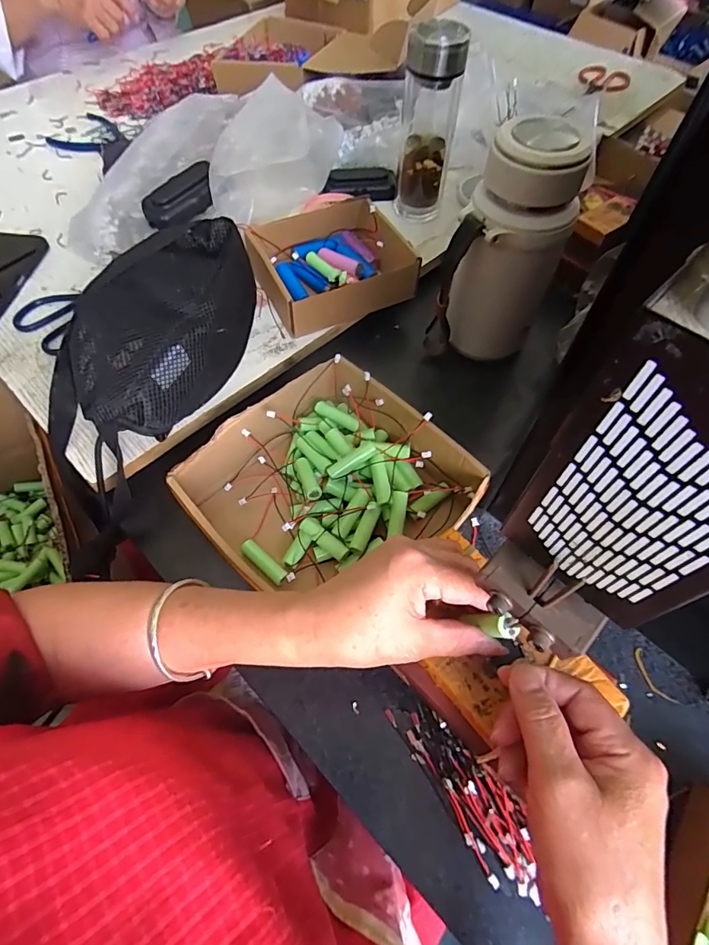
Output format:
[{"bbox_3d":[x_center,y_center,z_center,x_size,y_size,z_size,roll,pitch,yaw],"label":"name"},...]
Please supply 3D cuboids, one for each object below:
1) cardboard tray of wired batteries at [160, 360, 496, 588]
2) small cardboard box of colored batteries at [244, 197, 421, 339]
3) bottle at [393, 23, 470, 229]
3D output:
[{"bbox_3d":[-0.029,0.011,0.426,0.213,0.068,0.184,-35,66,-19],"label":"cardboard tray of wired batteries"},{"bbox_3d":[-0.025,-0.239,0.542,0.165,0.053,0.143,-22,63,-13],"label":"small cardboard box of colored batteries"},{"bbox_3d":[0.089,-0.415,0.567,0.065,0.194,0.074,6,60,2],"label":"bottle"}]

